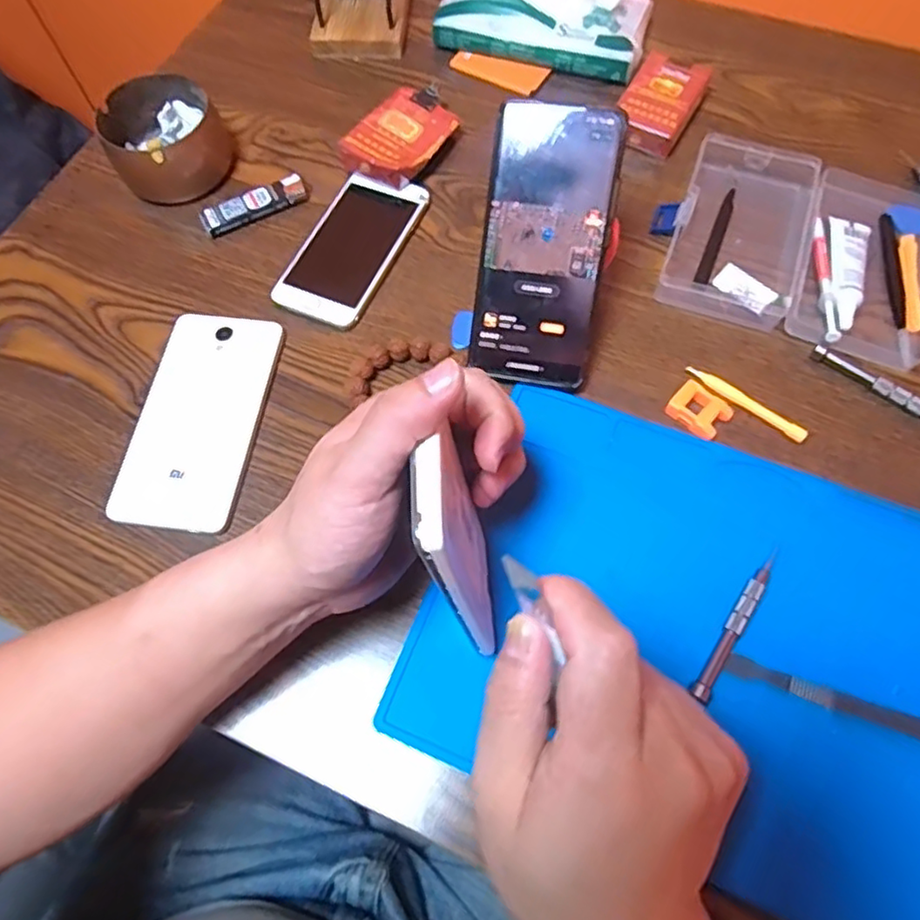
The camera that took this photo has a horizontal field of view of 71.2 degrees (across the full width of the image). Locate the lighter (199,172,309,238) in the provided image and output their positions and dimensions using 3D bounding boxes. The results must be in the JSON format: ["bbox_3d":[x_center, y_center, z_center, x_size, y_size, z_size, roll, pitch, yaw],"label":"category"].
[{"bbox_3d":[-0.156,-0.194,0.488,0.080,0.015,0.022,-26,68,-10],"label":"lighter"}]

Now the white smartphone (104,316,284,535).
[{"bbox_3d":[-0.167,-0.028,0.414,0.076,0.011,0.147,6,66,5],"label":"white smartphone"}]

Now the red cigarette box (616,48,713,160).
[{"bbox_3d":[0.157,-0.280,0.513,0.054,0.026,0.090,28,70,14],"label":"red cigarette box"}]

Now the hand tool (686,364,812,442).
[{"bbox_3d":[0.182,-0.036,0.412,0.081,0.008,0.011,33,71,15],"label":"hand tool"}]

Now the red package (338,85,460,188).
[{"bbox_3d":[-0.045,-0.251,0.504,0.062,0.028,0.089,28,69,13],"label":"red package"}]

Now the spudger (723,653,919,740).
[{"bbox_3d":[0.199,0.127,0.340,0.116,0.007,0.010,17,67,9],"label":"spudger"}]

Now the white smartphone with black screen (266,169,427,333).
[{"bbox_3d":[-0.079,-0.157,0.471,0.068,0.011,0.129,21,68,11],"label":"white smartphone with black screen"}]

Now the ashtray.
[{"bbox_3d":[-0.226,-0.246,0.494,0.085,0.048,0.080,-27,68,-10],"label":"ashtray"}]

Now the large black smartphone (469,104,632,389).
[{"bbox_3d":[0.052,-0.128,0.394,0.074,0.007,0.162,8,106,5],"label":"large black smartphone"}]

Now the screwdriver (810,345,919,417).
[{"bbox_3d":[0.275,-0.044,0.410,0.102,0.011,0.011,36,71,16],"label":"screwdriver"}]

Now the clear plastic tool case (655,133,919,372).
[{"bbox_3d":[0.244,-0.154,0.455,0.174,0.022,0.155,18,68,10],"label":"clear plastic tool case"}]

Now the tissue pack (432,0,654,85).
[{"bbox_3d":[0.070,-0.375,0.544,0.177,0.051,0.087,17,67,9],"label":"tissue pack"}]

